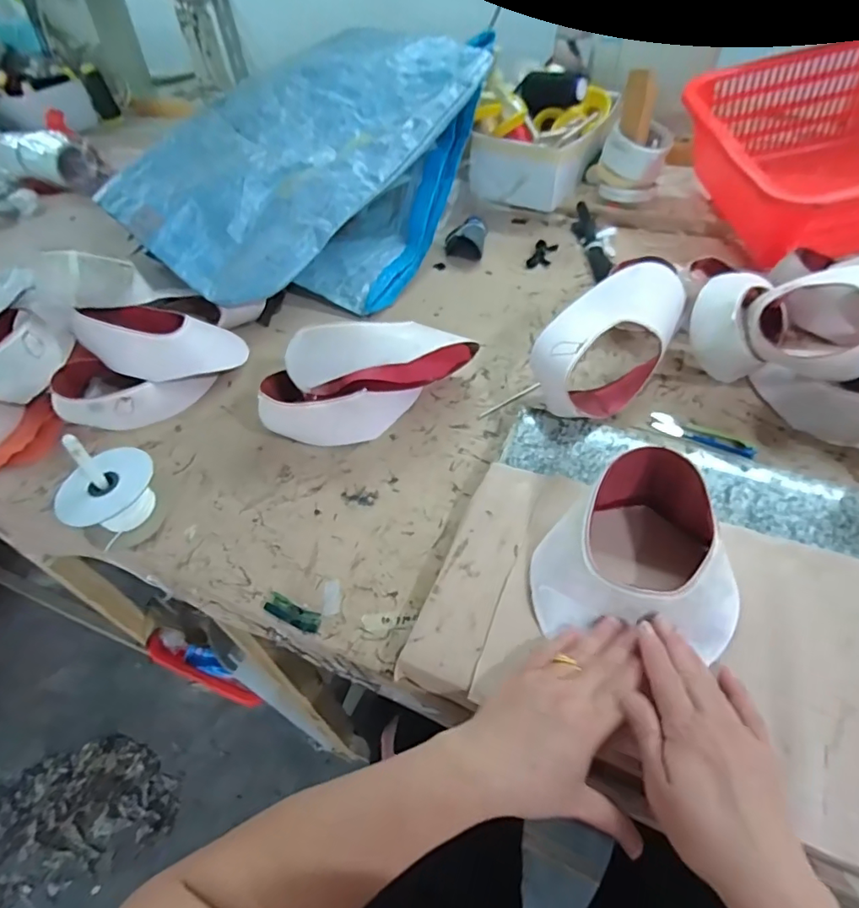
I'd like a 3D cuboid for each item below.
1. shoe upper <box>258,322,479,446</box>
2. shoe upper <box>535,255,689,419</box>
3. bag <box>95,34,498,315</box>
[{"bbox_3d":[-0.063,-0.083,0.574,0.242,0.105,0.084,-14,50,-5],"label":"shoe upper"},{"bbox_3d":[0.201,-0.120,0.573,0.211,0.100,0.098,-35,55,-21],"label":"shoe upper"},{"bbox_3d":[-0.174,-0.430,0.797,0.379,0.218,0.489,22,56,23],"label":"bag"}]

